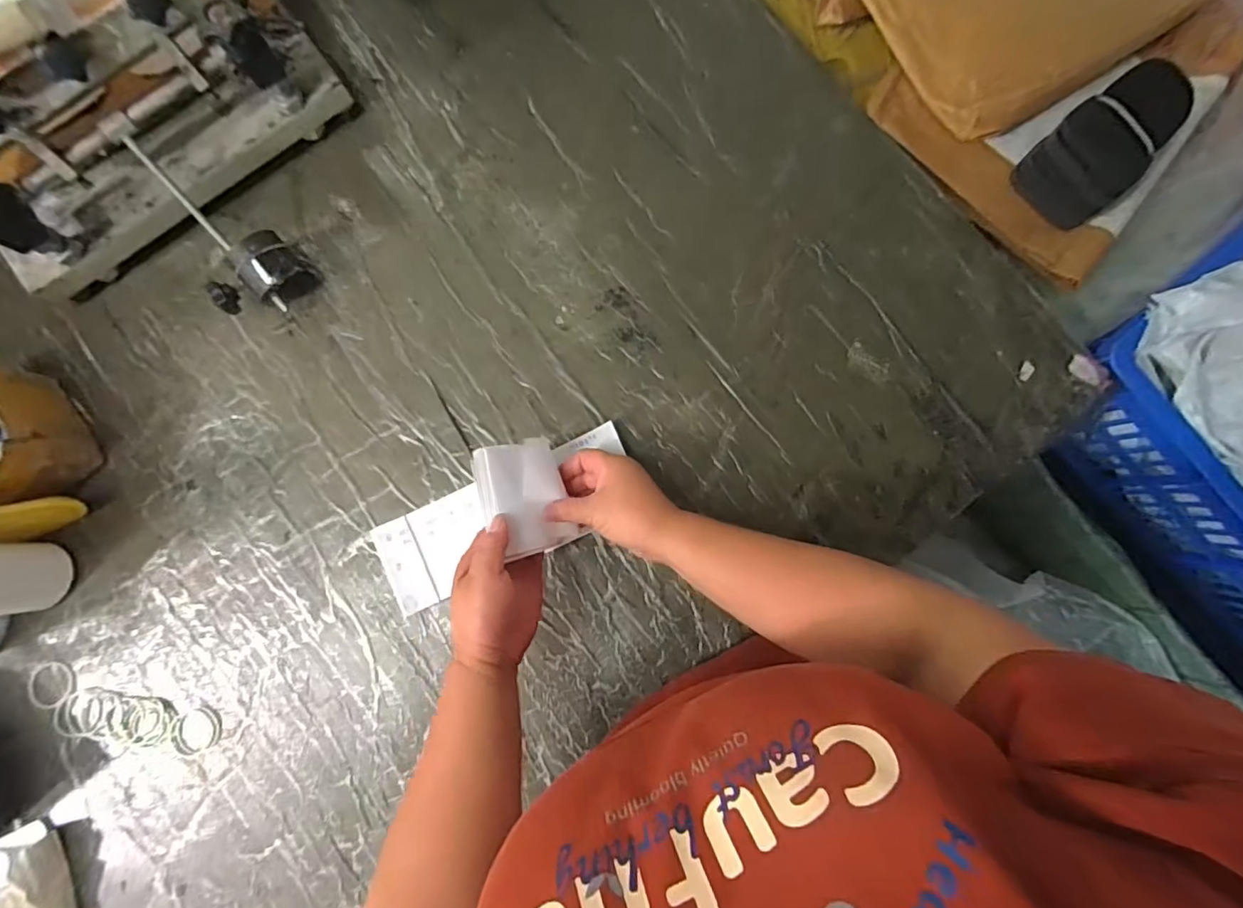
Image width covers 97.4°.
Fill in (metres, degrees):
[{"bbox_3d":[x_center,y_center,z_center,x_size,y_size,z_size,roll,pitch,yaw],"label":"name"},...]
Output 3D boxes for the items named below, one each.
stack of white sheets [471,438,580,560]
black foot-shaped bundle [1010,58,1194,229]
[{"bbox_3d":[-0.083,0.038,0.471,0.074,0.016,0.096,-15,95,-30],"label":"stack of white sheets"},{"bbox_3d":[0.488,-0.310,0.553,0.128,0.087,0.093,-41,85,-3],"label":"black foot-shaped bundle"}]

